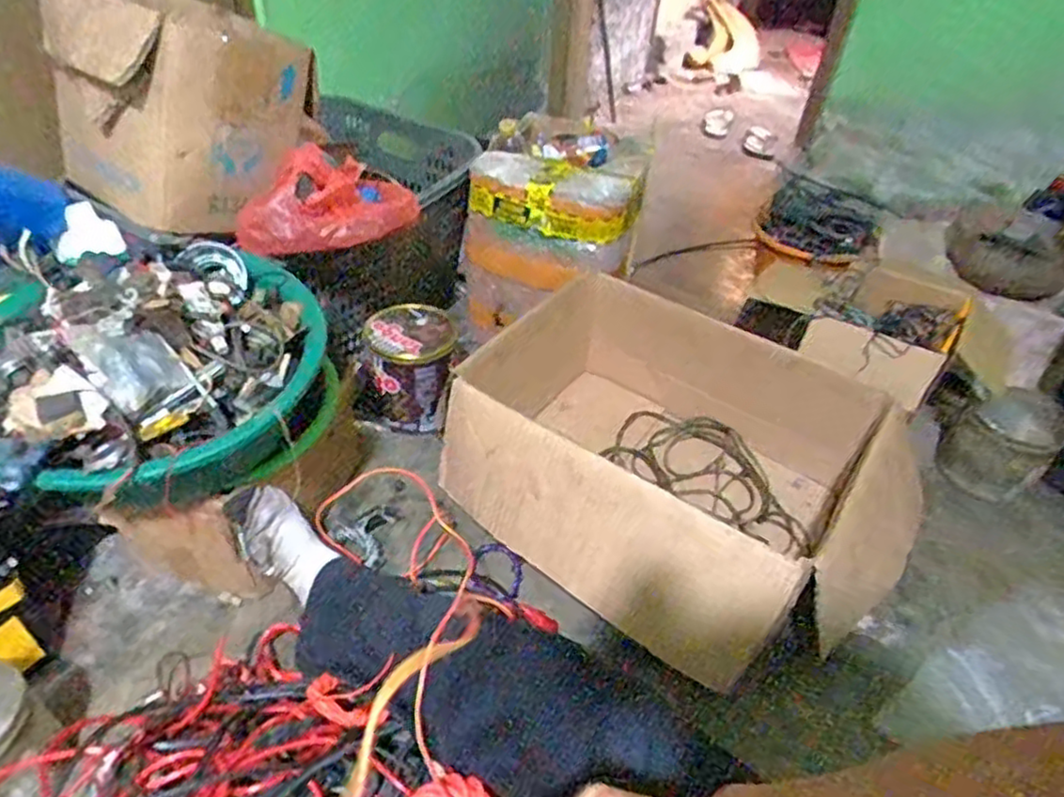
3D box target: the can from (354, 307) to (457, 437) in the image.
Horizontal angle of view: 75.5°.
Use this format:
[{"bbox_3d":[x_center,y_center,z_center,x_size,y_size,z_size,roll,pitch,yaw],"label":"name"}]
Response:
[{"bbox_3d":[-0.201,-0.048,1.116,0.151,0.143,0.164,2,41,-5],"label":"can"}]

